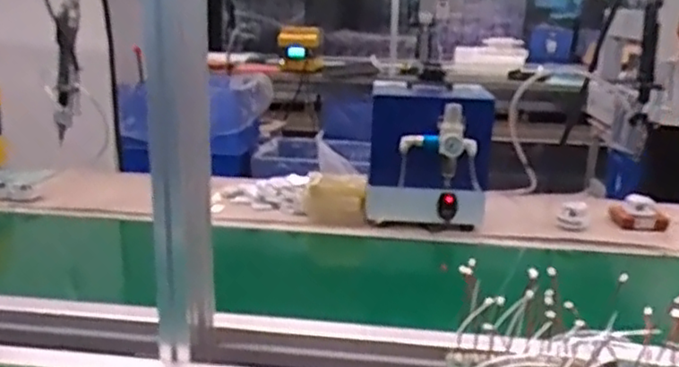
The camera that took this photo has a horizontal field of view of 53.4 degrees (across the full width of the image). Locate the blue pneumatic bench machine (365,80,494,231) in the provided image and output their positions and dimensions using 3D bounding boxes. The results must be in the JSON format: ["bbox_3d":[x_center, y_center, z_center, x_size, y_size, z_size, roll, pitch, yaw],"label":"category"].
[{"bbox_3d":[0.197,-0.056,1.479,0.250,0.290,0.281,4,16,8],"label":"blue pneumatic bench machine"}]

